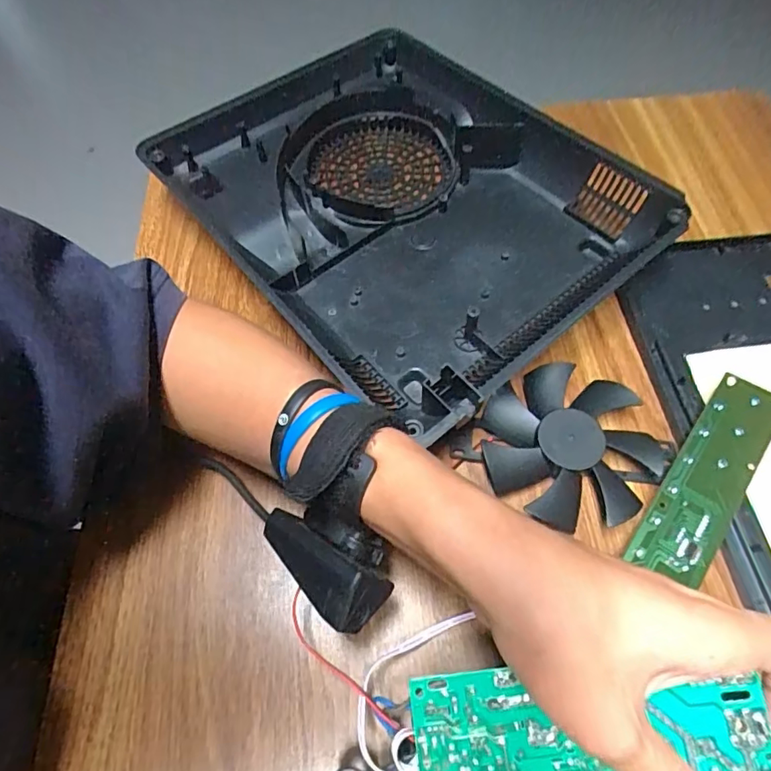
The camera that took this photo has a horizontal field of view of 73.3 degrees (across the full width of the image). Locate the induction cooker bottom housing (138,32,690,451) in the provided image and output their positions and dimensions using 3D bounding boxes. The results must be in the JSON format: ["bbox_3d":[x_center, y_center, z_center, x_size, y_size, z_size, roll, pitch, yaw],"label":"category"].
[{"bbox_3d":[0.015,-0.152,0.410,0.287,0.050,0.352,-35,67,-17],"label":"induction cooker bottom housing"}]

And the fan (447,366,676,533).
[{"bbox_3d":[0.115,0.036,0.322,0.104,0.025,0.102,0,62,1],"label":"fan"}]

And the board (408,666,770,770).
[{"bbox_3d":[0.087,0.159,0.223,0.145,0.018,0.068,-2,78,3],"label":"board"}]

